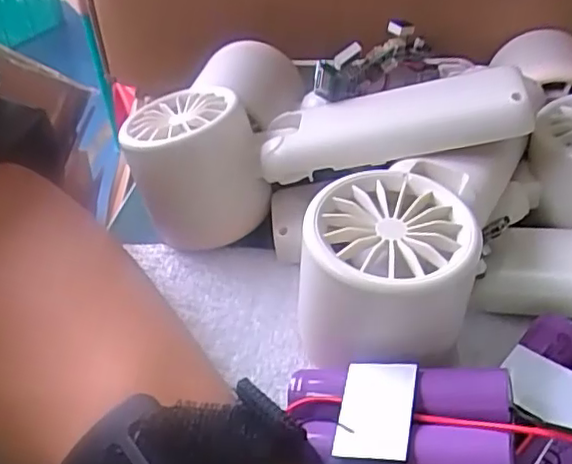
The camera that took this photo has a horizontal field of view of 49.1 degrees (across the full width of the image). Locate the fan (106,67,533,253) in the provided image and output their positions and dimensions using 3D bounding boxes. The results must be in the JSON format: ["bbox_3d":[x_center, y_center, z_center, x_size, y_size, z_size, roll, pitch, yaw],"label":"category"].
[{"bbox_3d":[0.015,-0.038,0.264,0.162,0.053,0.062,-11,42,11],"label":"fan"}]

